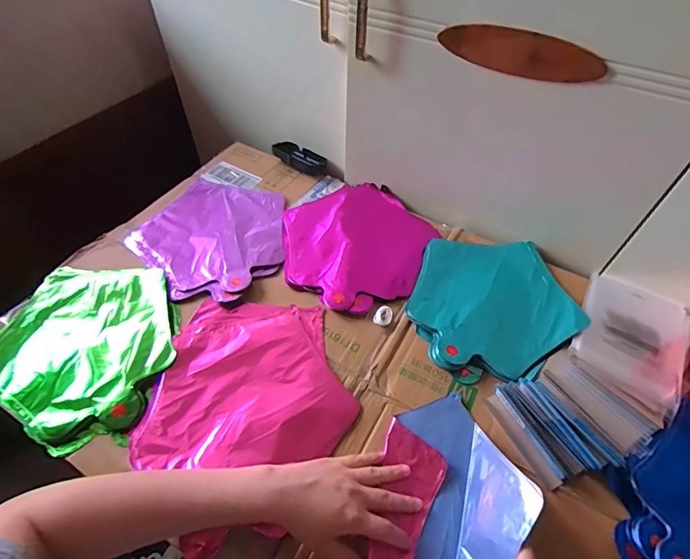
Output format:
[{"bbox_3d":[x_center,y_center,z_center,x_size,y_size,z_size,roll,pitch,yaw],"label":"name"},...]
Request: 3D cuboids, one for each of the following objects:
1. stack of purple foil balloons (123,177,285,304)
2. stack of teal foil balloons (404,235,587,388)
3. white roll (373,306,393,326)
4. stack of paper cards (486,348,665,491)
[{"bbox_3d":[-0.203,-0.071,0.653,0.236,0.024,0.238,24,57,15],"label":"stack of purple foil balloons"},{"bbox_3d":[0.205,0.025,0.579,0.229,0.023,0.230,-13,55,-11],"label":"stack of teal foil balloons"},{"bbox_3d":[0.054,0.050,0.565,0.023,0.009,0.028,17,55,11],"label":"white roll"},{"bbox_3d":[0.267,0.152,0.475,0.156,0.033,0.126,-22,58,-17],"label":"stack of paper cards"}]

